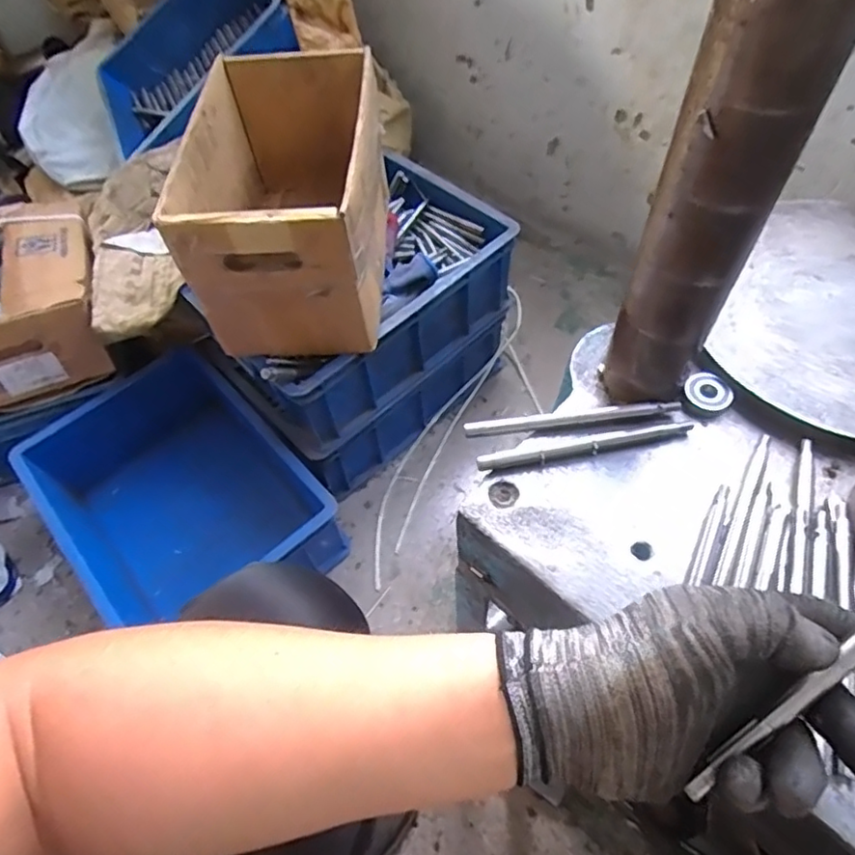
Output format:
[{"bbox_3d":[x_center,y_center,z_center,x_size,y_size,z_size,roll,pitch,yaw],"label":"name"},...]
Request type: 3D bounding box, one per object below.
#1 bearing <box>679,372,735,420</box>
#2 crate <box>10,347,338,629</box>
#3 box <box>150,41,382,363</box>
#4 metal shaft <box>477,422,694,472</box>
[{"bbox_3d":[0.218,-0.024,0.471,0.035,0.017,0.032,-2,57,2],"label":"bearing"},{"bbox_3d":[-0.350,0.098,0.865,0.293,0.185,0.391,-38,62,-19],"label":"crate"},{"bbox_3d":[-0.157,-0.274,0.731,0.195,0.195,0.319,-1,57,3],"label":"box"},{"bbox_3d":[0.120,0.015,0.455,0.164,0.012,0.013,-8,57,-2],"label":"metal shaft"}]

